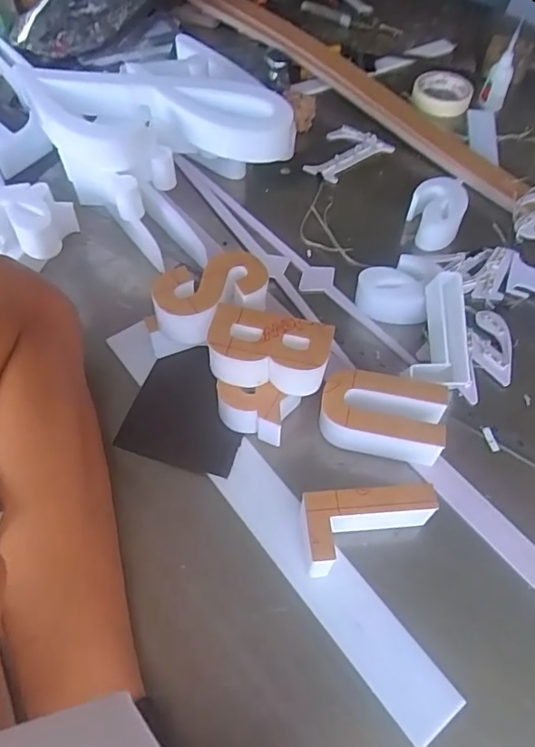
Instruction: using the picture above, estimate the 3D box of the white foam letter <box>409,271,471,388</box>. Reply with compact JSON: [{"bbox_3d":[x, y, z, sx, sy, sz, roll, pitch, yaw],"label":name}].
[{"bbox_3d":[0.168,-0.040,0.528,0.061,0.038,0.115,6,70,5],"label":"white foam letter"}]

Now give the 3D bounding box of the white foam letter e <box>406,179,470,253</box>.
[{"bbox_3d":[0.208,-0.198,0.666,0.066,0.038,0.093,21,59,16],"label":"white foam letter e"}]

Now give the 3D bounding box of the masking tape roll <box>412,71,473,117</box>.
[{"bbox_3d":[0.273,-0.439,0.843,0.091,0.027,0.094,1,55,-2],"label":"masking tape roll"}]

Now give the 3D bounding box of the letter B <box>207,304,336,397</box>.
[{"bbox_3d":[0.001,-0.020,0.486,0.107,0.043,0.059,11,55,4],"label":"letter B"}]

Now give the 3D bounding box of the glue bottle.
[{"bbox_3d":[0.353,-0.458,0.810,0.038,0.115,0.033,22,27,15],"label":"glue bottle"}]

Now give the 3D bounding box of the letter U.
[{"bbox_3d":[0.104,0.040,0.501,0.110,0.051,0.069,13,56,6],"label":"letter U"}]

